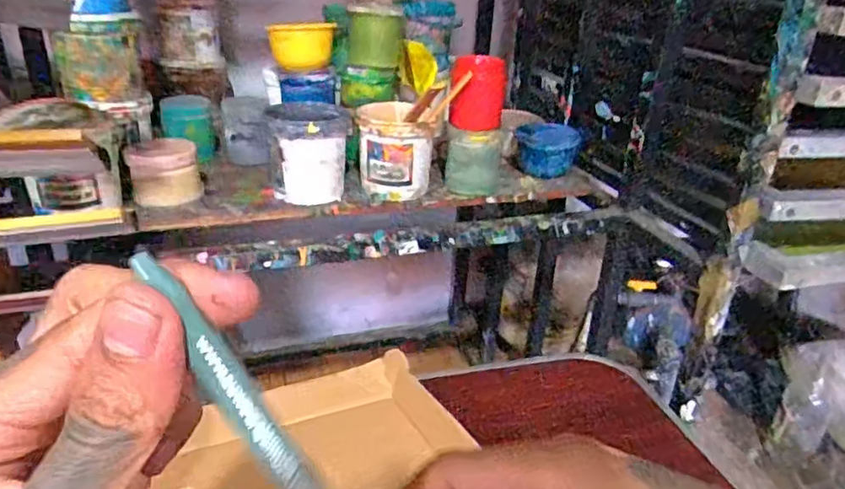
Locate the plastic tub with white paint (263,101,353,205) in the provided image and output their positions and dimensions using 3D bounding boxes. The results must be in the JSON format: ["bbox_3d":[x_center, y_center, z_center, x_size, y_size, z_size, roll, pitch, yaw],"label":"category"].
[{"bbox_3d":[-0.172,-0.137,0.910,0.112,0.125,0.110,0,26,-9],"label":"plastic tub with white paint"}]

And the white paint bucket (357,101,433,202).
[{"bbox_3d":[-0.042,-0.139,0.938,0.115,0.138,0.100,3,26,-2],"label":"white paint bucket"}]

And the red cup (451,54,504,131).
[{"bbox_3d":[0.083,-0.229,0.905,0.079,0.097,0.064,6,26,4],"label":"red cup"}]

